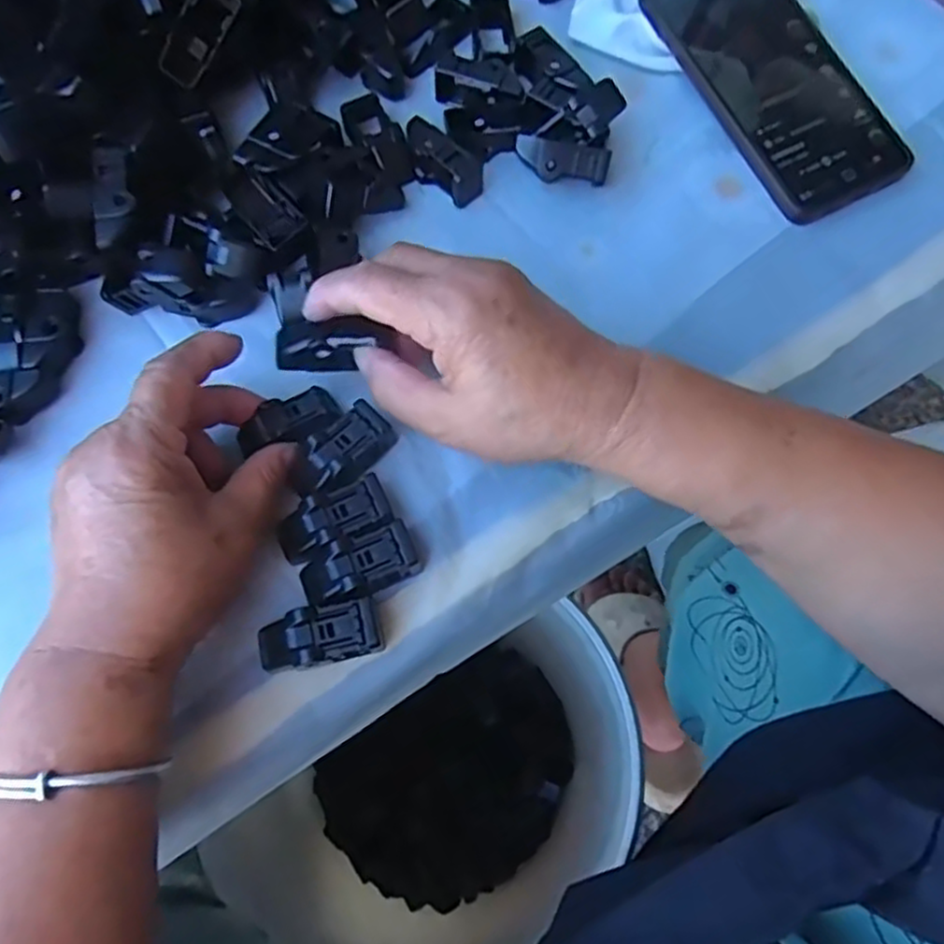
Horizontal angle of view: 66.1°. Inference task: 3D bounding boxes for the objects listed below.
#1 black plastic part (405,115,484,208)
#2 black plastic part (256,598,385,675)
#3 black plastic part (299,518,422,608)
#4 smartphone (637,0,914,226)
[{"bbox_3d":[-0.017,-0.163,0.380,0.048,0.021,0.019,38,74,12],"label":"black plastic part"},{"bbox_3d":[-0.062,0.068,0.296,0.050,0.016,0.023,-12,71,-5],"label":"black plastic part"},{"bbox_3d":[-0.048,0.040,0.306,0.050,0.014,0.024,-20,72,-8],"label":"black plastic part"},{"bbox_3d":[0.166,-0.216,0.395,0.080,0.009,0.163,-27,80,-9],"label":"smartphone"}]

